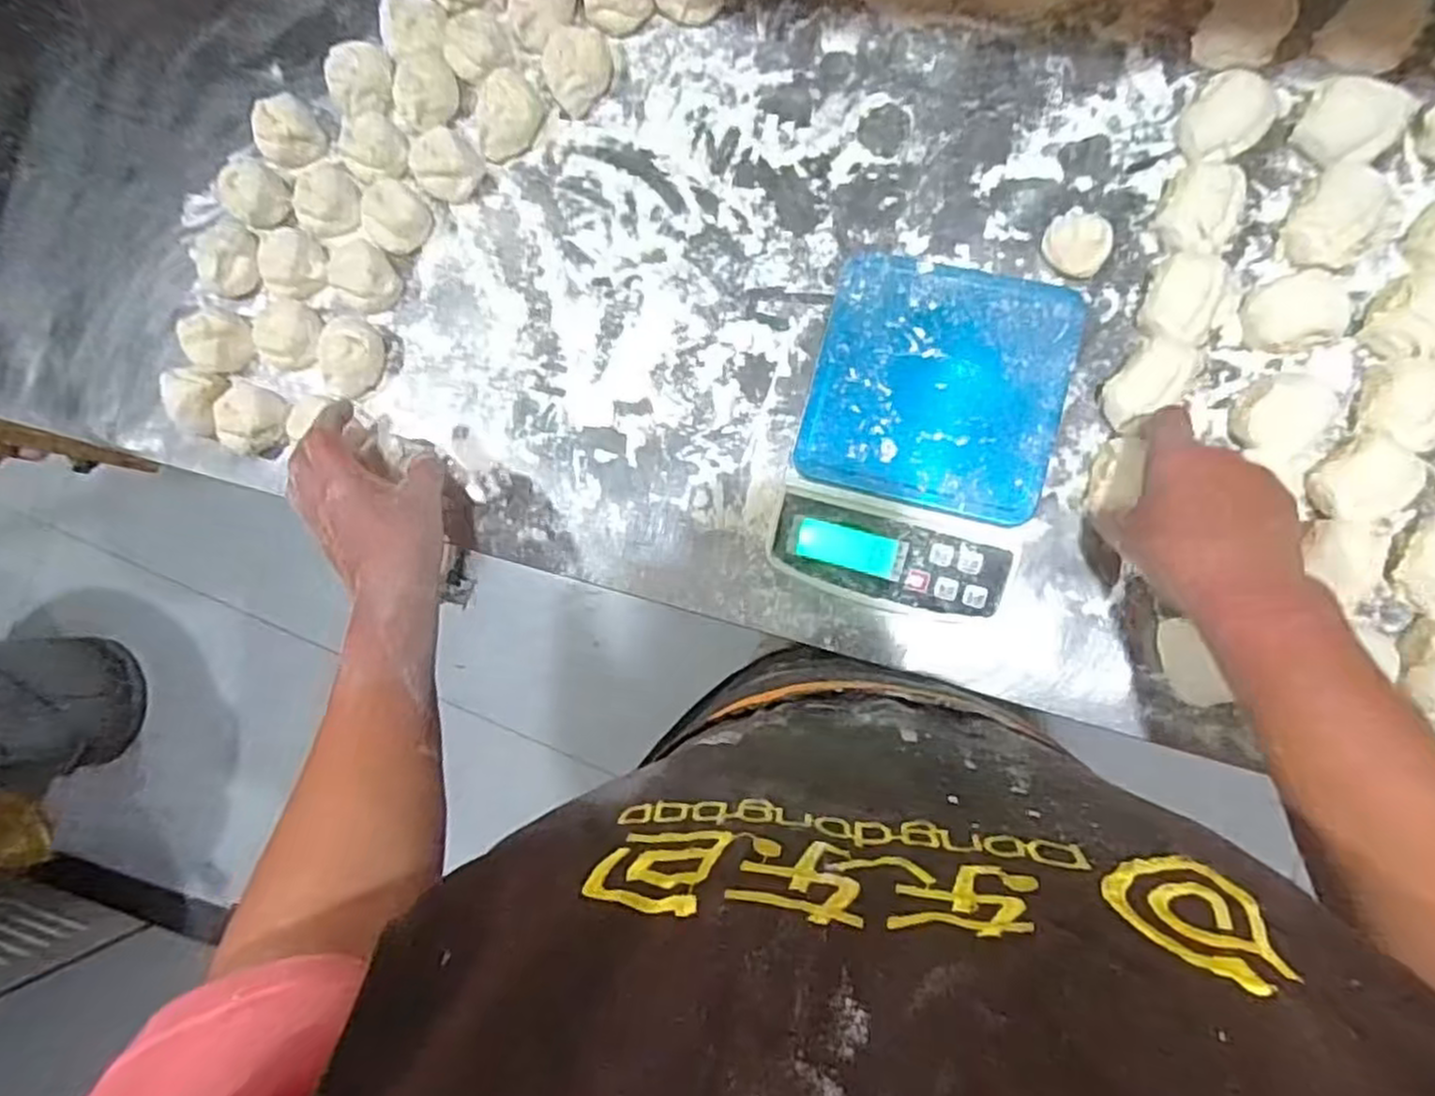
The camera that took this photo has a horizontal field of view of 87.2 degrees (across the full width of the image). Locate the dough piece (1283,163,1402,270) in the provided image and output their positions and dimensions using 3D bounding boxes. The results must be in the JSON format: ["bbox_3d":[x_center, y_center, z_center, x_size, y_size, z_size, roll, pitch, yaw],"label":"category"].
[{"bbox_3d":[0.378,-0.199,0.456,0.056,0.037,0.053,-1,86,10],"label":"dough piece"}]

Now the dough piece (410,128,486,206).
[{"bbox_3d":[-0.200,-0.284,0.561,0.048,0.032,0.043,-38,81,6],"label":"dough piece"}]

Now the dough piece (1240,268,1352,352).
[{"bbox_3d":[0.353,-0.144,0.459,0.046,0.027,0.043,-1,86,10],"label":"dough piece"}]

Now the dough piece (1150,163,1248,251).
[{"bbox_3d":[0.300,-0.211,0.470,0.037,0.029,0.047,19,90,11],"label":"dough piece"}]

